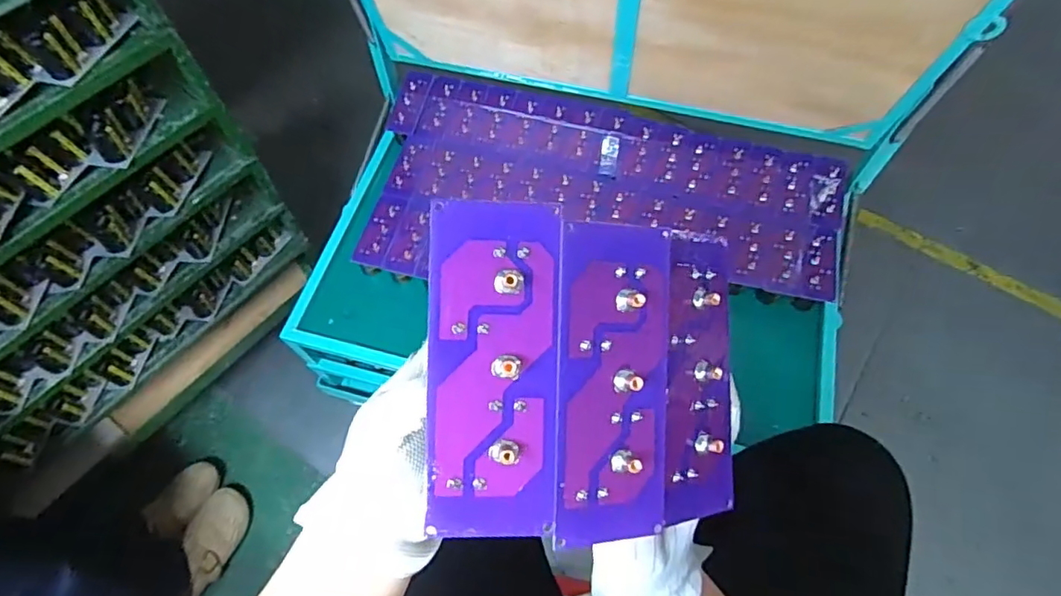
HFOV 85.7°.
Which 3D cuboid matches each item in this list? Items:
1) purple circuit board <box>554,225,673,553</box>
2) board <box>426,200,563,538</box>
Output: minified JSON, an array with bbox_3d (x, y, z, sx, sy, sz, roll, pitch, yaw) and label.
[{"bbox_3d":[0.038,0.037,0.248,0.053,0.006,0.134,1,90,-21],"label":"purple circuit board"},{"bbox_3d":[-0.014,0.029,0.237,0.052,0.004,0.136,1,89,-6],"label":"board"}]

